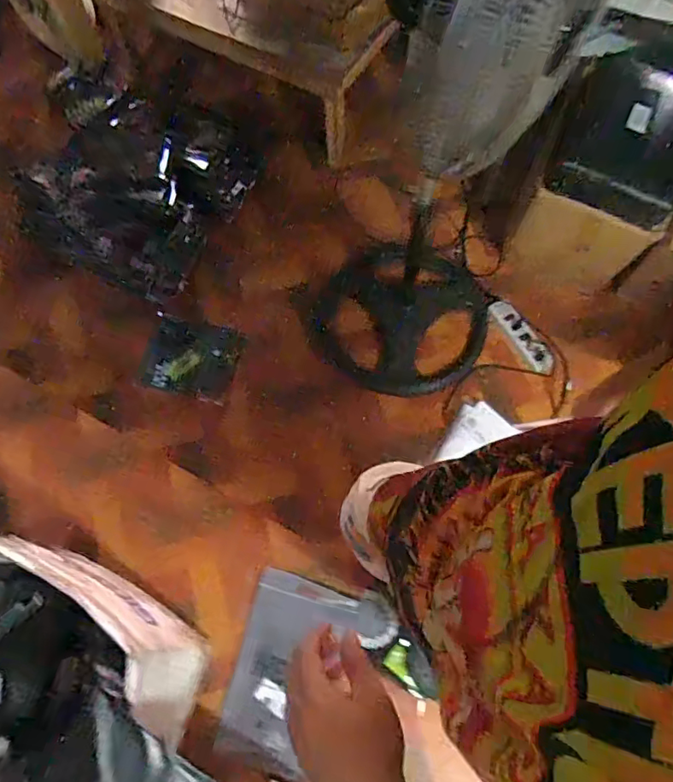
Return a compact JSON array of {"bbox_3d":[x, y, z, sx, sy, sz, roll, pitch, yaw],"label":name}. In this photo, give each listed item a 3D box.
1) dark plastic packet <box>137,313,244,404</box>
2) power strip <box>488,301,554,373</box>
[{"bbox_3d":[-0.403,-0.098,1.512,0.263,0.035,0.224,14,80,0],"label":"dark plastic packet"},{"bbox_3d":[0.529,-0.158,1.526,0.061,0.032,0.242,-36,83,-14],"label":"power strip"}]

